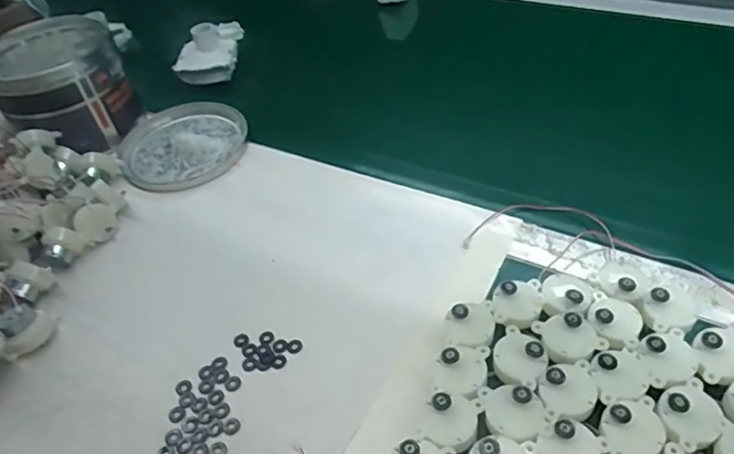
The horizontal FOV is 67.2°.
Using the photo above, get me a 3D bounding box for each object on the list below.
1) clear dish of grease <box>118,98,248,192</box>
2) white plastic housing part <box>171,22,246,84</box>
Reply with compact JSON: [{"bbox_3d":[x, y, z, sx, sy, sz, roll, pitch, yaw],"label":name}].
[{"bbox_3d":[-0.188,-0.086,0.572,0.125,0.017,0.130,-4,45,4],"label":"clear dish of grease"},{"bbox_3d":[-0.195,-0.221,0.677,0.072,0.048,0.103,-5,45,2],"label":"white plastic housing part"}]

